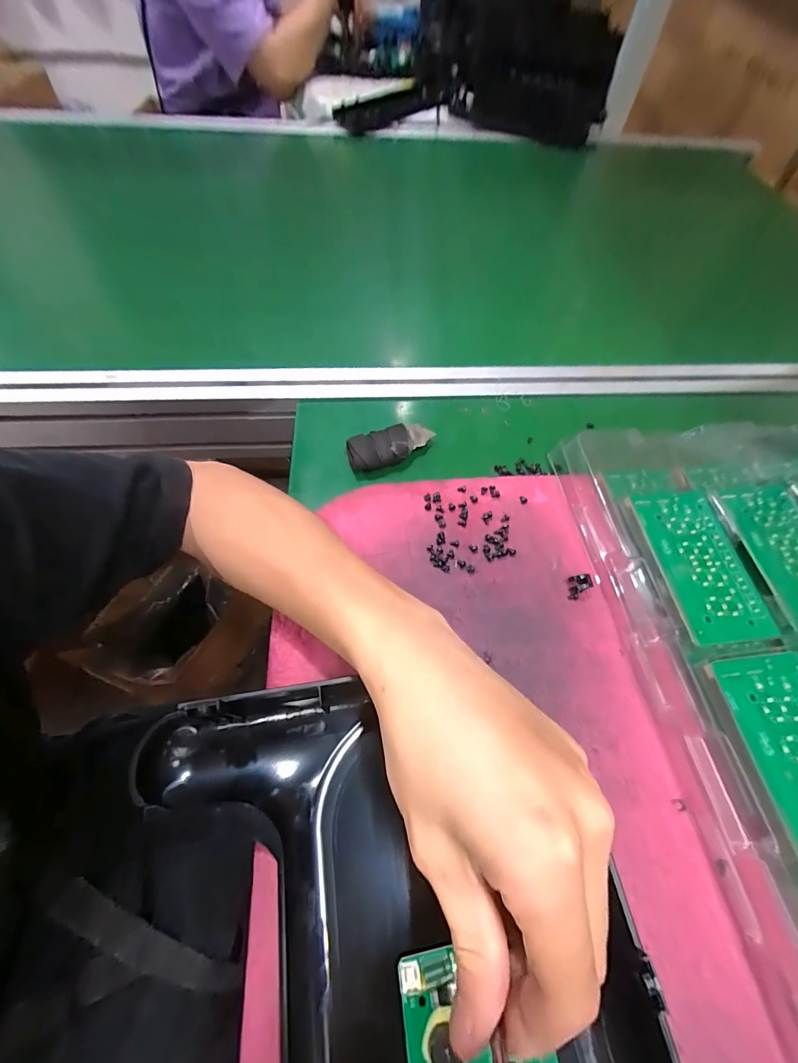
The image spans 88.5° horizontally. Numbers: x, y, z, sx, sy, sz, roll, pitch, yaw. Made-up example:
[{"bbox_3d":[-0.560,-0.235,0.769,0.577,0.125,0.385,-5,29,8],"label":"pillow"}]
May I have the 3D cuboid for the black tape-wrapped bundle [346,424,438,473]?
[{"bbox_3d":[-0.006,-0.071,0.337,0.071,0.021,0.030,-15,62,-11],"label":"black tape-wrapped bundle"}]

